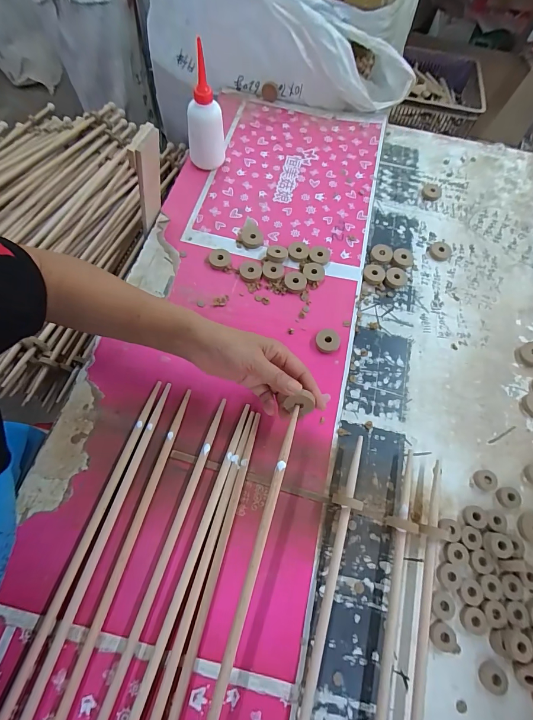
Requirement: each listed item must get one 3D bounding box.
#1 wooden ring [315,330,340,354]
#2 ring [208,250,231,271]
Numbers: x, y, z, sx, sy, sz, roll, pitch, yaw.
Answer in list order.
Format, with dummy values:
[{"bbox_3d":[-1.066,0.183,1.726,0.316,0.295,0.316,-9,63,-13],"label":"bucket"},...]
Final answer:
[{"bbox_3d":[0.090,-0.027,0.481,0.034,0.010,0.034,1,67,-2],"label":"wooden ring"},{"bbox_3d":[-0.075,-0.162,0.528,0.035,0.007,0.039,0,67,-2],"label":"ring"}]

